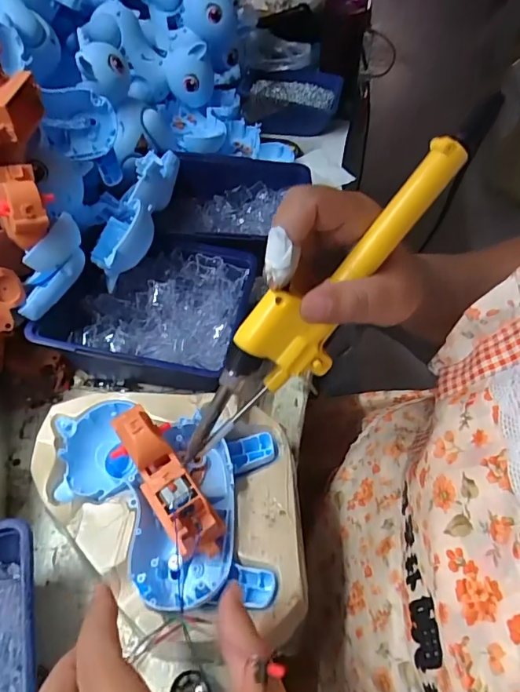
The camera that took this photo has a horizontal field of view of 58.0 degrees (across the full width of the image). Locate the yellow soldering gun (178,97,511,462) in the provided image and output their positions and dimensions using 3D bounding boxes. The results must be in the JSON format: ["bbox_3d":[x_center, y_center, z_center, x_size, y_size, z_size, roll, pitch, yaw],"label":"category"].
[{"bbox_3d":[0.037,-0.029,0.240,0.228,0.039,0.032,-48,56,7],"label":"yellow soldering gun"}]

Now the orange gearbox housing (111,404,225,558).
[{"bbox_3d":[-0.056,0.083,0.284,0.030,0.025,0.100,-31,82,-28],"label":"orange gearbox housing"}]

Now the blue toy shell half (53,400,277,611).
[{"bbox_3d":[-0.068,0.102,0.317,0.154,0.037,0.135,2,46,0],"label":"blue toy shell half"}]

